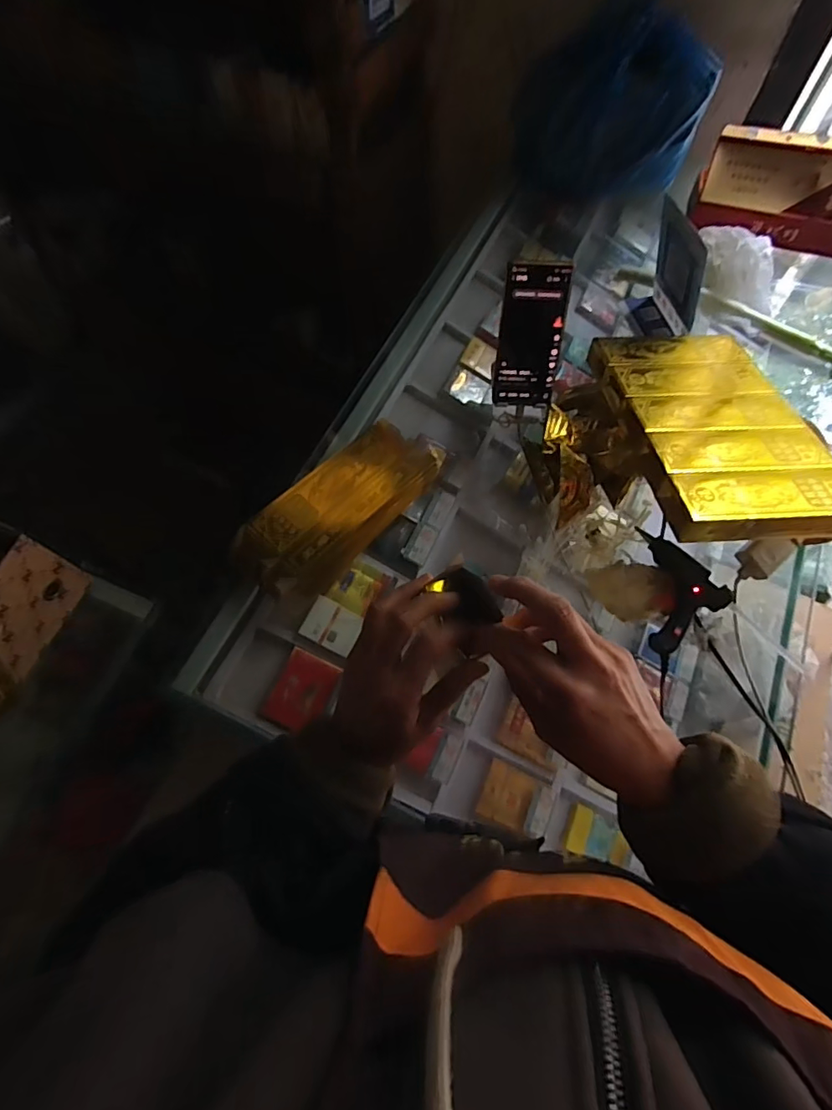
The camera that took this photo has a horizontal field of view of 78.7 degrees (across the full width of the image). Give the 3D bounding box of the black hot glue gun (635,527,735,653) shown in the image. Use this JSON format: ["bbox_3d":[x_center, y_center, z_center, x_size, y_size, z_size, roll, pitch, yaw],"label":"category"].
[{"bbox_3d":[0.305,0.039,0.569,0.087,0.025,0.144,5,66,3],"label":"black hot glue gun"}]

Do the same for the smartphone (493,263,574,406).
[{"bbox_3d":[0.138,-0.260,0.612,0.076,0.159,0.011,4,35,3],"label":"smartphone"}]

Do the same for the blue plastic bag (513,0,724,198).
[{"bbox_3d":[0.297,-0.704,0.786,0.245,0.203,0.156,-14,66,-5],"label":"blue plastic bag"}]

